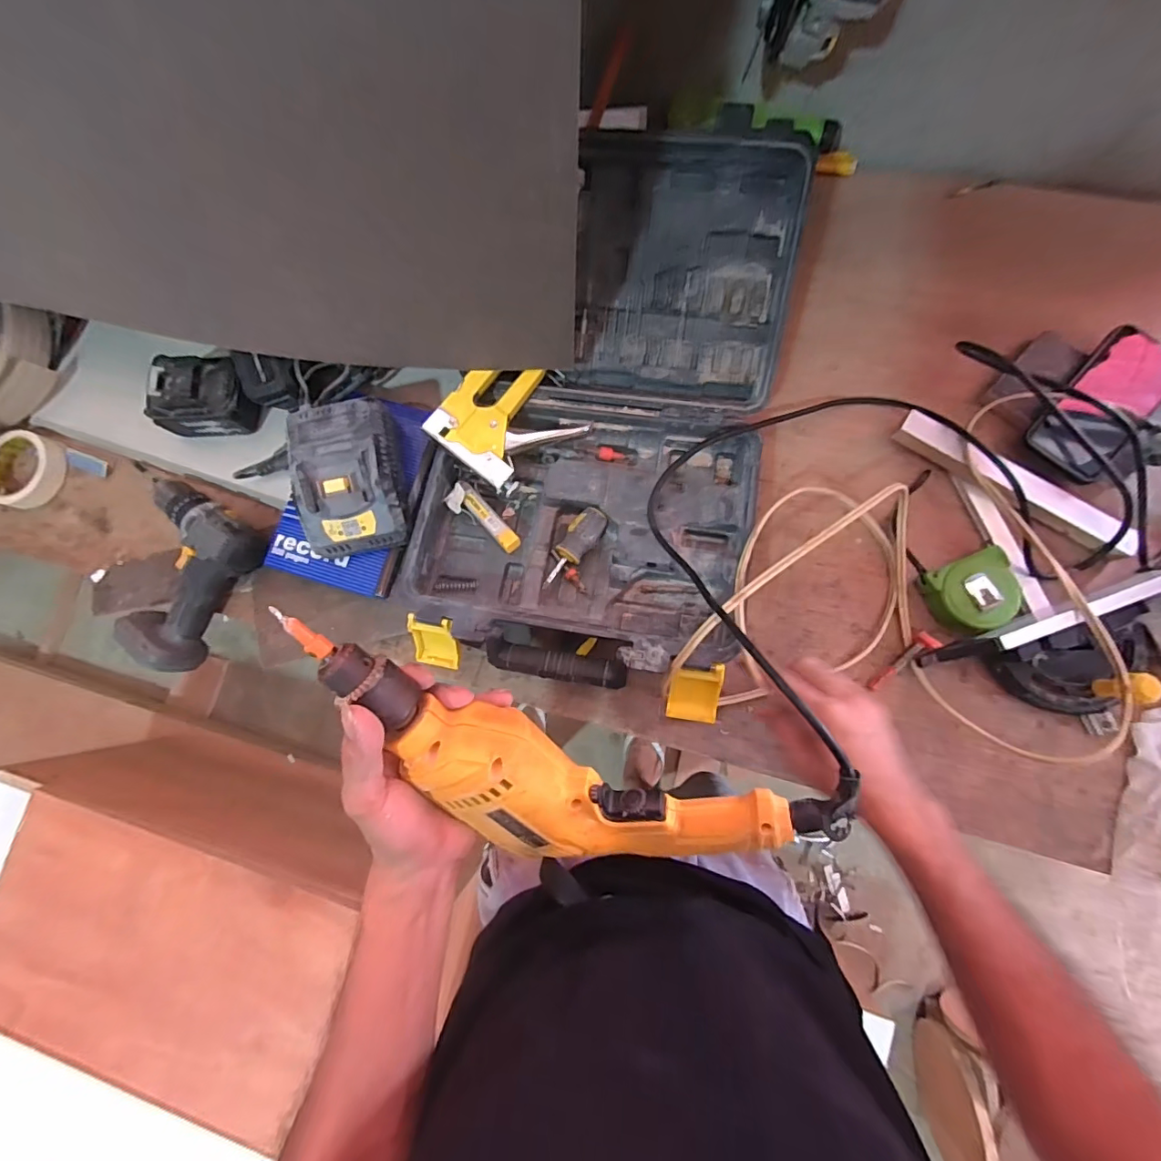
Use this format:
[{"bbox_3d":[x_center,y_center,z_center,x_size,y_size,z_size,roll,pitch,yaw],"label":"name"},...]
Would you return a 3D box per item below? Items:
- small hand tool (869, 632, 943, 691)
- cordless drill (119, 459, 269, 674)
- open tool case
[{"bbox_3d":[0.329,0.080,0.520,0.088,0.025,0.021,-43,81,0],"label":"small hand tool"},{"bbox_3d":[-0.488,-0.020,0.598,0.181,0.063,0.185,33,86,9],"label":"cordless drill"},{"bbox_3d":[0.022,-0.163,0.543,0.334,0.115,0.544,11,83,7],"label":"open tool case"}]

